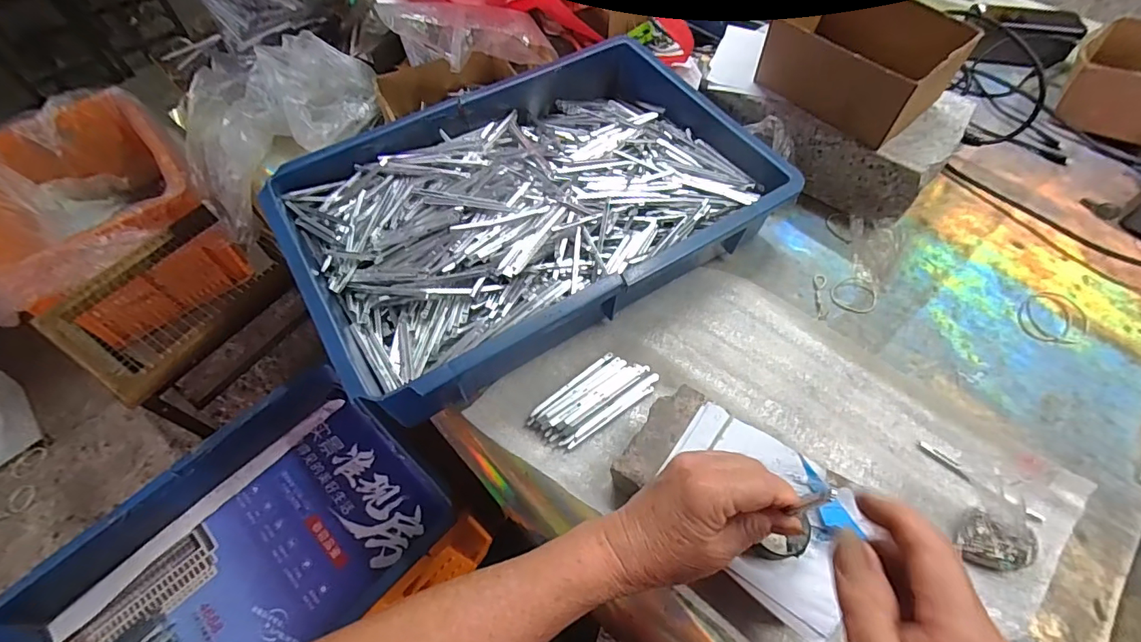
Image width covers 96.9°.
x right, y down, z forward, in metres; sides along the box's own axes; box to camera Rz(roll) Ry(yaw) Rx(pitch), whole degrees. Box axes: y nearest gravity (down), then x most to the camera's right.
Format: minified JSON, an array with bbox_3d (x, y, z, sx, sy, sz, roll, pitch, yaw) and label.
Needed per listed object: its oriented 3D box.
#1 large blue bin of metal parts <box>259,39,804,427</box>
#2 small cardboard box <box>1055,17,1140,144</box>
[{"bbox_3d":[-0.036,-0.114,0.497,0.434,0.070,0.291,-30,62,-17],"label":"large blue bin of metal parts"},{"bbox_3d":[0.674,-0.286,0.594,0.133,0.062,0.147,33,64,19],"label":"small cardboard box"}]

